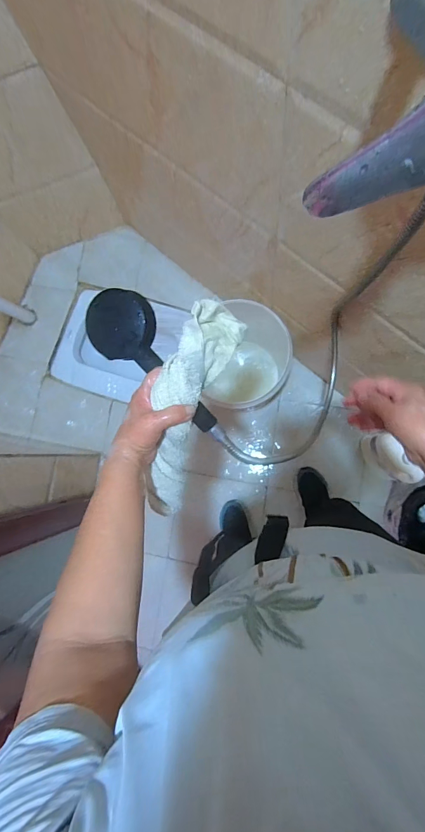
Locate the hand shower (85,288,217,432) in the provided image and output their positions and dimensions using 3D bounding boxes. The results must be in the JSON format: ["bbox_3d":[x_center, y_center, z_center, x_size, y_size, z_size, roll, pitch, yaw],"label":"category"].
[{"bbox_3d":[-0.071,-0.063,0.451,0.080,0.035,0.211,-40,102,2],"label":"hand shower"}]

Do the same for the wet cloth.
[{"bbox_3d":[-0.036,0.009,0.440,0.069,0.062,0.291,21,118,8],"label":"wet cloth"}]

